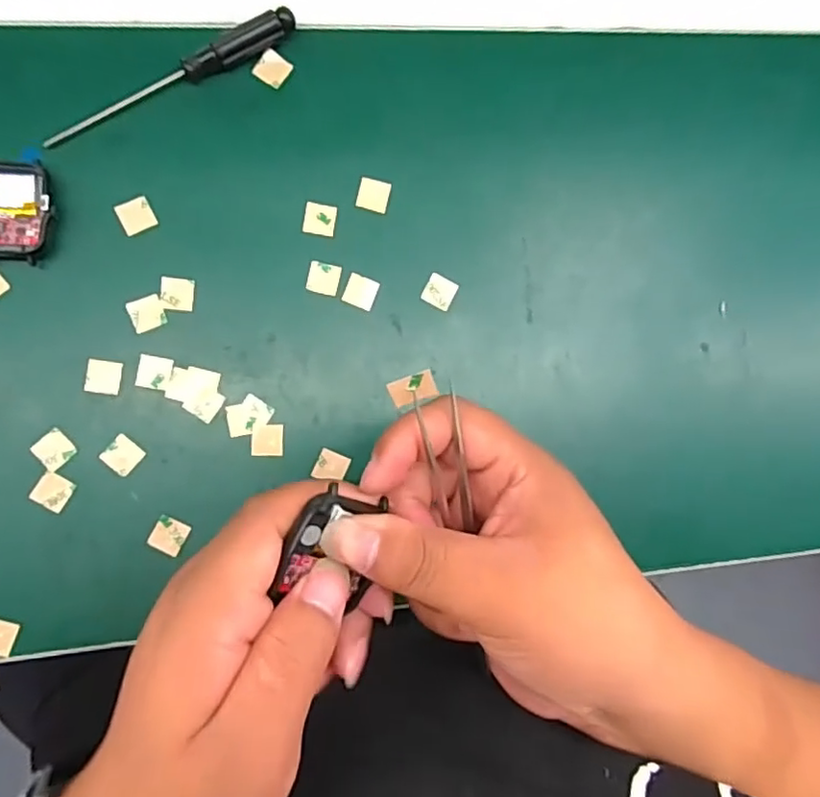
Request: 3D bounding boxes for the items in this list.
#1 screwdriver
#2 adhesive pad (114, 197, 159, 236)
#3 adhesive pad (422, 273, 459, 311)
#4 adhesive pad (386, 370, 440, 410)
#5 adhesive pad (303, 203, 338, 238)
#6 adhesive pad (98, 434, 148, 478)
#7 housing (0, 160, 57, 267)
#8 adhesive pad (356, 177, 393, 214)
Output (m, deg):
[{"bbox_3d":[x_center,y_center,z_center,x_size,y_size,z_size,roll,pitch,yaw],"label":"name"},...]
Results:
[{"bbox_3d":[-0.114,-0.155,0.296,0.130,0.014,0.012,-32,91,-9],"label":"screwdriver"},{"bbox_3d":[-0.133,-0.089,0.296,0.016,0.004,0.015,-28,90,-9],"label":"adhesive pad"},{"bbox_3d":[0.016,-0.056,0.317,0.016,0.004,0.016,25,82,-6],"label":"adhesive pad"},{"bbox_3d":[0.001,-0.003,0.208,0.016,0.004,0.012,-24,127,-1],"label":"adhesive pad"},{"bbox_3d":[-0.045,-0.091,0.309,0.016,0.004,0.016,8,84,-8],"label":"adhesive pad"},{"bbox_3d":[-0.137,0.027,0.291,0.016,0.004,0.015,43,81,-3],"label":"adhesive pad"},{"bbox_3d":[-0.185,-0.086,0.282,0.036,0.015,0.044,3,85,-8],"label":"housing"},{"bbox_3d":[-0.018,-0.105,0.314,0.016,0.004,0.015,13,84,-7],"label":"adhesive pad"}]

